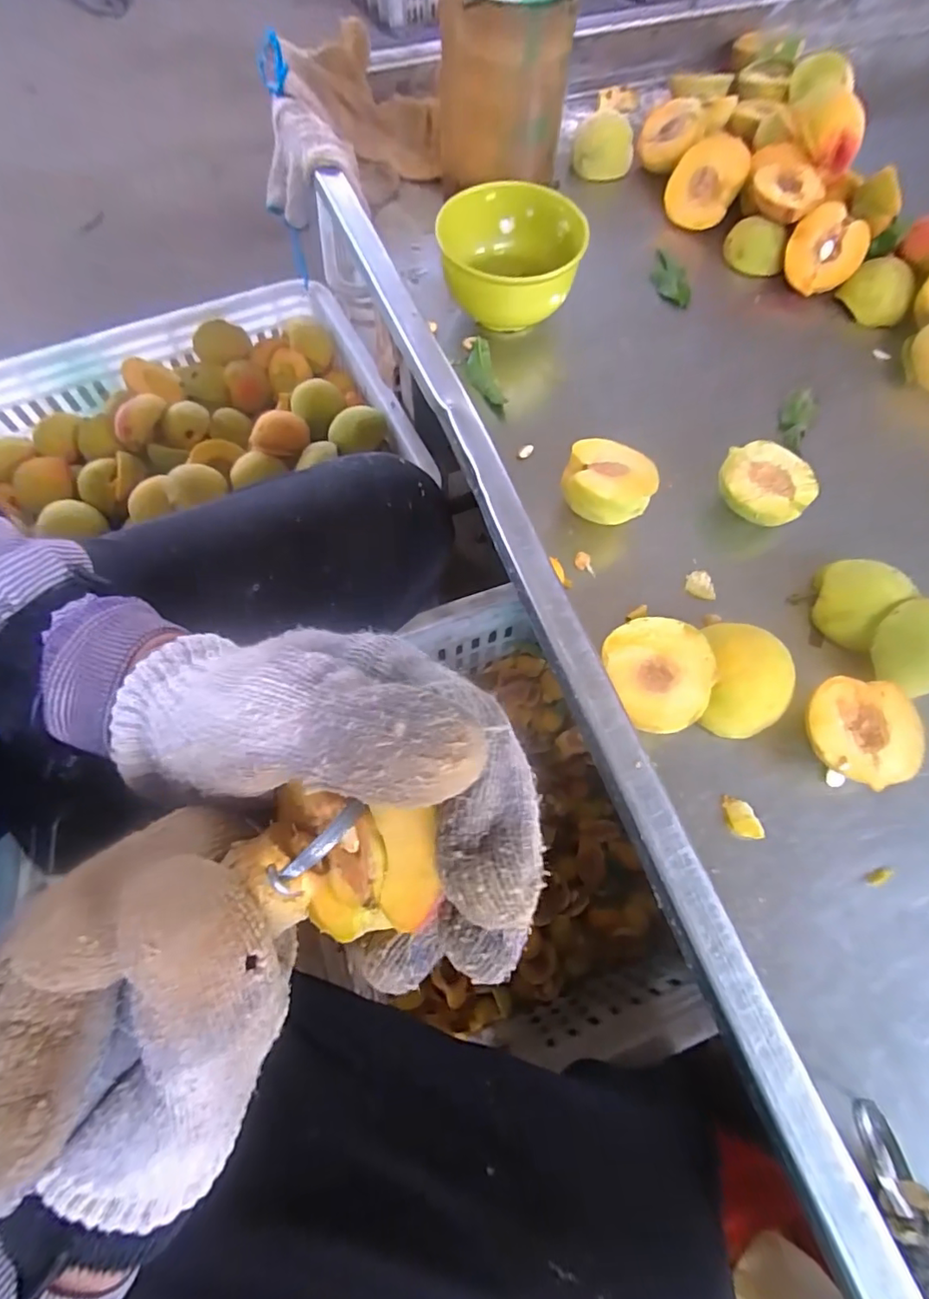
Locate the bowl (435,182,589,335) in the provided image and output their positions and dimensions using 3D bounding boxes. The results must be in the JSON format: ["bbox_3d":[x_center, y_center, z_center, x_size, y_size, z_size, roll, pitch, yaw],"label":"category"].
[{"bbox_3d":[0.036,-0.301,0.429,0.101,0.055,0.109,1,69,-2],"label":"bowl"}]

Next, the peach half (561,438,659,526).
[{"bbox_3d":[0.094,-0.110,0.365,0.056,0.038,0.053,1,69,-2],"label":"peach half"}]

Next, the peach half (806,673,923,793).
[{"bbox_3d":[0.219,0.048,0.310,0.059,0.027,0.055,5,69,-1],"label":"peach half"}]

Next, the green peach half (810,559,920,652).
[{"bbox_3d":[0.240,-0.031,0.342,0.045,0.031,0.050,43,73,13],"label":"green peach half"}]

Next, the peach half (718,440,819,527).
[{"bbox_3d":[0.201,-0.110,0.374,0.056,0.026,0.058,1,69,-2],"label":"peach half"}]

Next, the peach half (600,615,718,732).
[{"bbox_3d":[0.111,0.014,0.315,0.053,0.030,0.062,-18,78,11],"label":"peach half"}]

